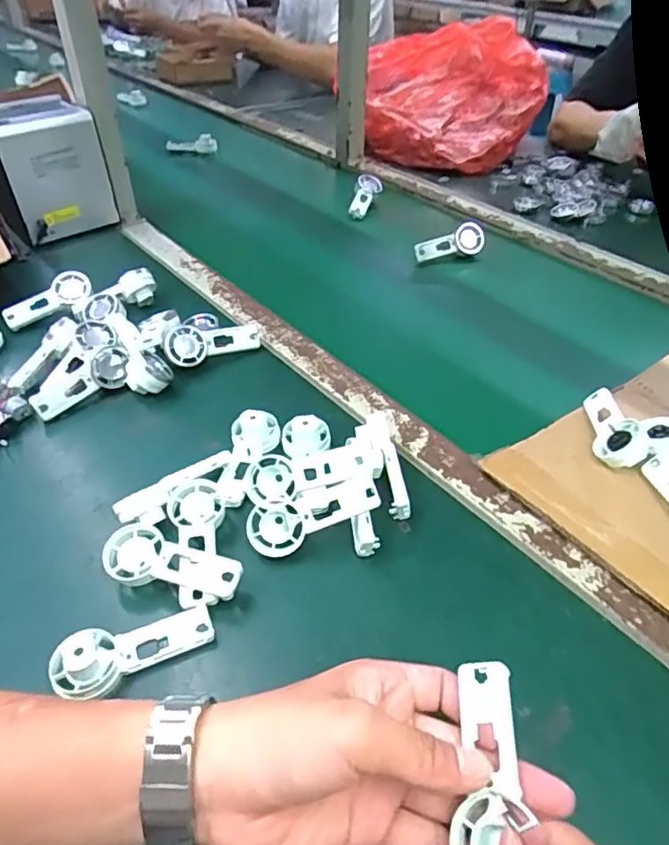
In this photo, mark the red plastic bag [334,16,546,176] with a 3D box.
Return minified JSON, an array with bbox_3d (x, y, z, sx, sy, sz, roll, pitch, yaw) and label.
[{"bbox_3d":[0.203,-0.602,1.075,0.246,0.193,0.286,-31,50,-32],"label":"red plastic bag"}]

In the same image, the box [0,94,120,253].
[{"bbox_3d":[-0.386,-0.332,0.781,0.143,0.150,0.123,-21,45,-24],"label":"box"}]

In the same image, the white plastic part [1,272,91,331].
[{"bbox_3d":[-0.311,-0.133,0.631,0.094,0.034,0.010,-28,7,-13],"label":"white plastic part"}]

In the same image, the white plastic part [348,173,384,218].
[{"bbox_3d":[0.045,-0.355,0.919,0.038,0.015,0.097,36,60,-19],"label":"white plastic part"}]

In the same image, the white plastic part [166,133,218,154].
[{"bbox_3d":[-0.277,-0.542,1.136,0.098,0.030,0.028,0,40,-2],"label":"white plastic part"}]

